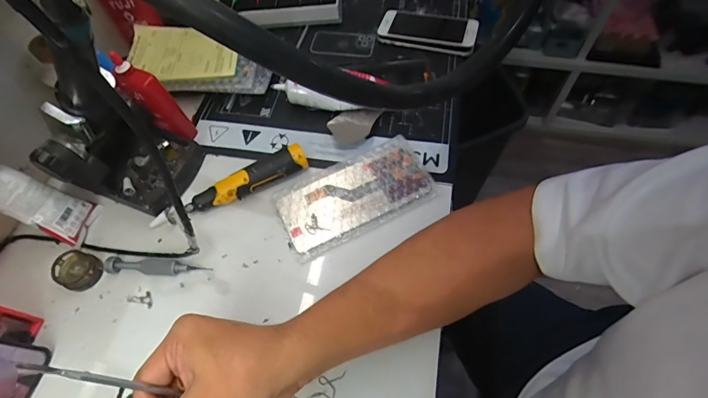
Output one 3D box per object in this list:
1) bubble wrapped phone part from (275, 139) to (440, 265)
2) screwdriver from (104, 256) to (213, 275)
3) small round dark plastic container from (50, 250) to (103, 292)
[{"bbox_3d":[0.001,-0.007,0.441,0.177,0.009,0.091,-27,63,-12],"label":"bubble wrapped phone part"},{"bbox_3d":[-0.207,0.073,0.405,0.108,0.014,0.017,4,61,5],"label":"screwdriver"},{"bbox_3d":[-0.290,0.075,0.406,0.043,0.018,0.038,28,66,17],"label":"small round dark plastic container"}]

